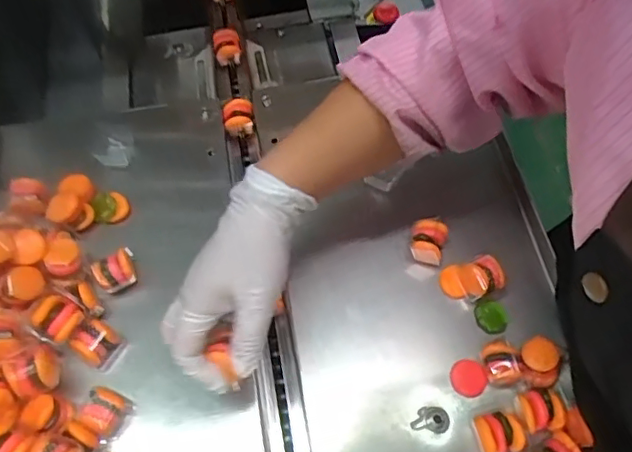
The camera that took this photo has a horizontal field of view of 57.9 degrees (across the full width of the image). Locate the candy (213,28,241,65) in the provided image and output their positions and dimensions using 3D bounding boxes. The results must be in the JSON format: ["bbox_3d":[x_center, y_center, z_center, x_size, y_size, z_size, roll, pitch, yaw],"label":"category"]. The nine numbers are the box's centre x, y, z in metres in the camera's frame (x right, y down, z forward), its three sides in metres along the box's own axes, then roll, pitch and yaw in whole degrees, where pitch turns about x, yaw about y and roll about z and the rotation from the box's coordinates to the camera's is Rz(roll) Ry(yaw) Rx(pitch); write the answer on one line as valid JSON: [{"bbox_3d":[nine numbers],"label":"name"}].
[{"bbox_3d":[-0.102,-0.207,0.648,0.029,0.036,0.029,-10,67,-2],"label":"candy"}]

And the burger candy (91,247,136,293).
[{"bbox_3d":[-0.173,0.038,0.491,0.034,0.029,0.023,-35,70,-12],"label":"burger candy"}]

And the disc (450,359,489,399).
[{"bbox_3d":[0.124,0.123,0.463,0.028,0.007,0.029,-29,69,-10],"label":"disc"}]

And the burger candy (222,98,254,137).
[{"bbox_3d":[-0.081,-0.114,0.596,0.031,0.030,0.028,-12,67,-3],"label":"burger candy"}]

